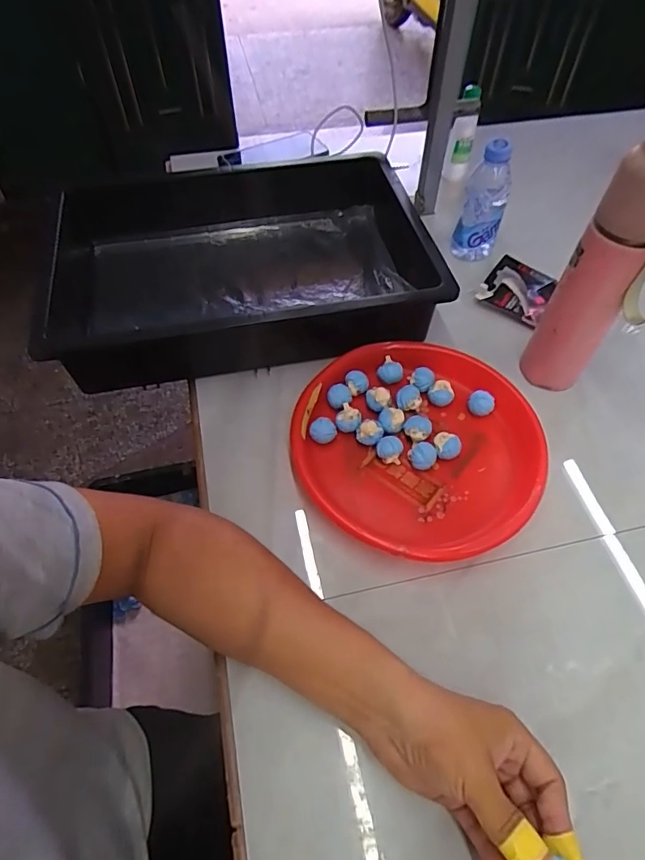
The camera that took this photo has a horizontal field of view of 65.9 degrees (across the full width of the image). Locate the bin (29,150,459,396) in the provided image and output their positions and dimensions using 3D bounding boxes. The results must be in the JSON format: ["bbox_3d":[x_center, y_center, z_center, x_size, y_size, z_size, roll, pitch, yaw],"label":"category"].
[{"bbox_3d":[-0.094,-0.207,0.640,0.471,0.096,0.309,-13,56,-8],"label":"bin"}]

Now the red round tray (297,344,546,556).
[{"bbox_3d":[0.098,0.014,0.522,0.239,0.039,0.248,0,55,1],"label":"red round tray"}]

